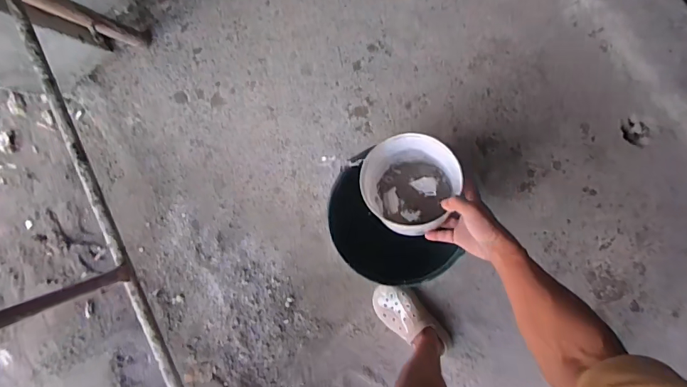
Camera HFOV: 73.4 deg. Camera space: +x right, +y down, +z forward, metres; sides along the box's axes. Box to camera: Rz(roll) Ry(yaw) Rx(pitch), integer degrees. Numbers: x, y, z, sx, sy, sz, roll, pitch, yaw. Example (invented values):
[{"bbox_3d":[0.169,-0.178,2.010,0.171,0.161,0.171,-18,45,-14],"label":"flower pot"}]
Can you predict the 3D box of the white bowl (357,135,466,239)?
[{"bbox_3d":[0.112,-0.024,0.811,0.147,0.096,0.158,1,96,6],"label":"white bowl"}]

